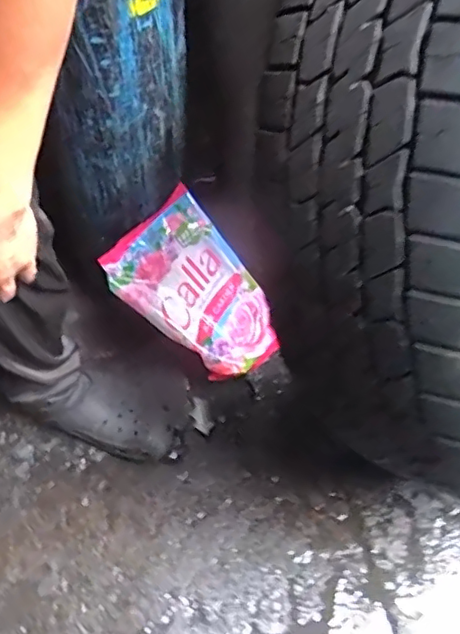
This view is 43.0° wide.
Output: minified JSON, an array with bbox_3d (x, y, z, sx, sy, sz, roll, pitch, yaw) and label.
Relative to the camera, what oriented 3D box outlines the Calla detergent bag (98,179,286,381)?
[{"bbox_3d":[-0.043,-0.029,0.944,0.178,0.058,0.312,-46,112,-12],"label":"Calla detergent bag"}]

